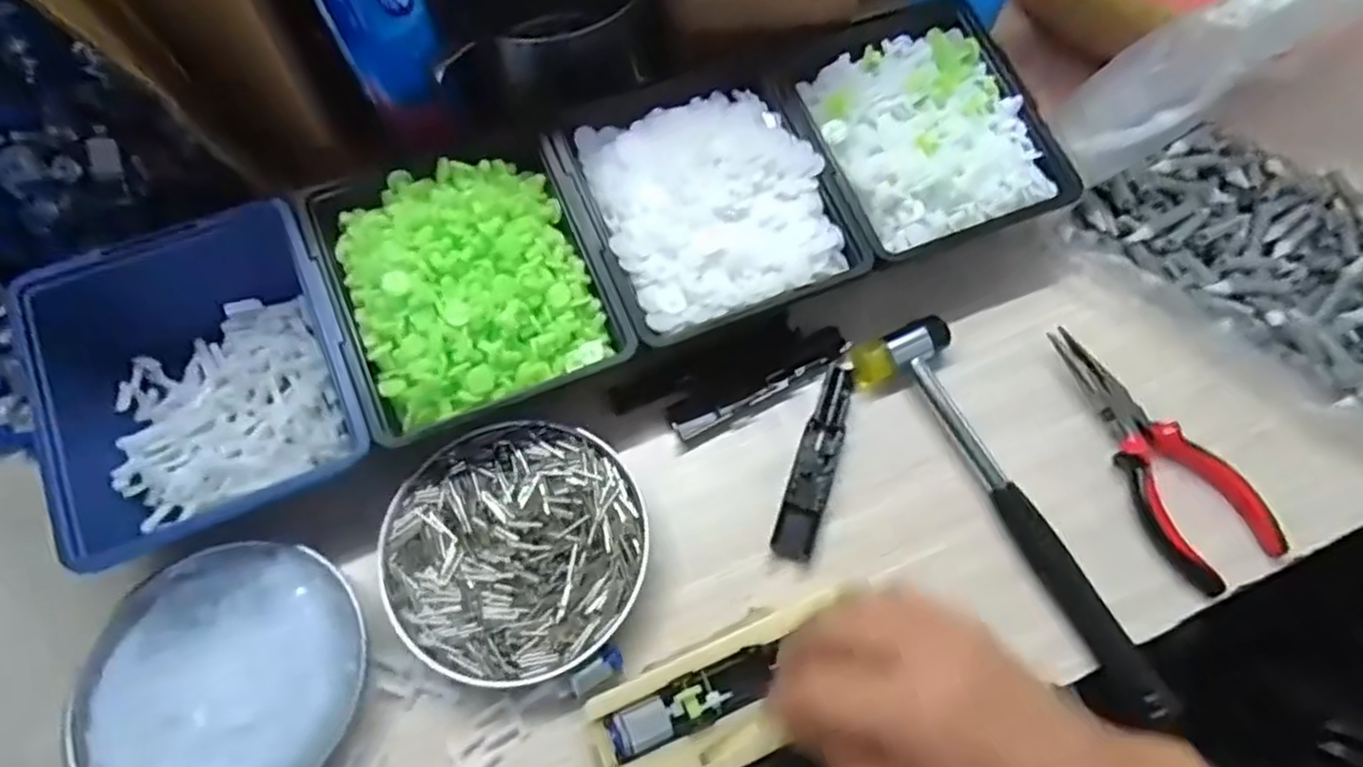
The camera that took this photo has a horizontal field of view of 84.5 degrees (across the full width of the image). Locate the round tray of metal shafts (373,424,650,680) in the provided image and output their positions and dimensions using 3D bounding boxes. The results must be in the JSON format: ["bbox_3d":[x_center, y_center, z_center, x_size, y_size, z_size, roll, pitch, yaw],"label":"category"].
[{"bbox_3d":[-0.084,0.086,0.392,0.129,0.026,0.127,1,63,-1],"label":"round tray of metal shafts"}]

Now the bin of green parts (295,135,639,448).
[{"bbox_3d":[-0.117,-0.056,0.420,0.142,0.054,0.155,-21,66,-12],"label":"bin of green parts"}]

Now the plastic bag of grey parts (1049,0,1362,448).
[{"bbox_3d":[0.385,-0.115,0.415,0.295,0.150,0.200,35,67,15],"label":"plastic bag of grey parts"}]

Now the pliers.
[{"bbox_3d":[0.269,0.036,0.430,0.064,0.022,0.156,-22,66,-12],"label":"pliers"}]

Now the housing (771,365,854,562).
[{"bbox_3d":[0.078,0.043,0.428,0.022,0.007,0.120,19,64,8],"label":"housing"}]

